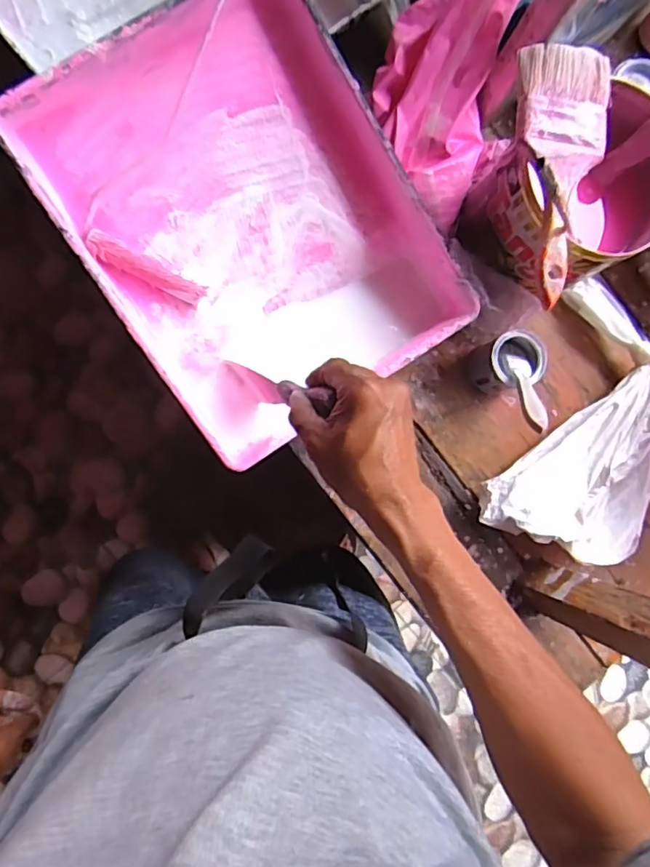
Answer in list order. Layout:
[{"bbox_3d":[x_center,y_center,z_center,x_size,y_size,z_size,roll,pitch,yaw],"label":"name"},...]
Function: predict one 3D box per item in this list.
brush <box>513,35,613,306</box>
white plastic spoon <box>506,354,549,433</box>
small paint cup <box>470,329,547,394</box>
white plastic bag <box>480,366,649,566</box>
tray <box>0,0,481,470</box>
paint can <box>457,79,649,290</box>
[{"bbox_3d":[0.189,-0.207,0.437,0.075,0.014,0.201,1,87,-8],"label":"brush"},{"bbox_3d":[0.190,-0.043,0.520,0.020,0.123,0.011,18,126,-6],"label":"white plastic spoon"},{"bbox_3d":[0.188,-0.073,0.572,0.055,0.068,0.052,0,87,-8],"label":"small paint cup"},{"bbox_3d":[0.289,0.048,0.585,0.253,0.059,0.136,-33,92,-8],"label":"white plastic bag"},{"bbox_3d":[-0.066,-0.184,0.504,0.275,0.100,0.345,-34,92,-8],"label":"tray"},{"bbox_3d":[0.222,-0.197,0.521,0.150,0.176,0.137,0,87,-8],"label":"paint can"}]

